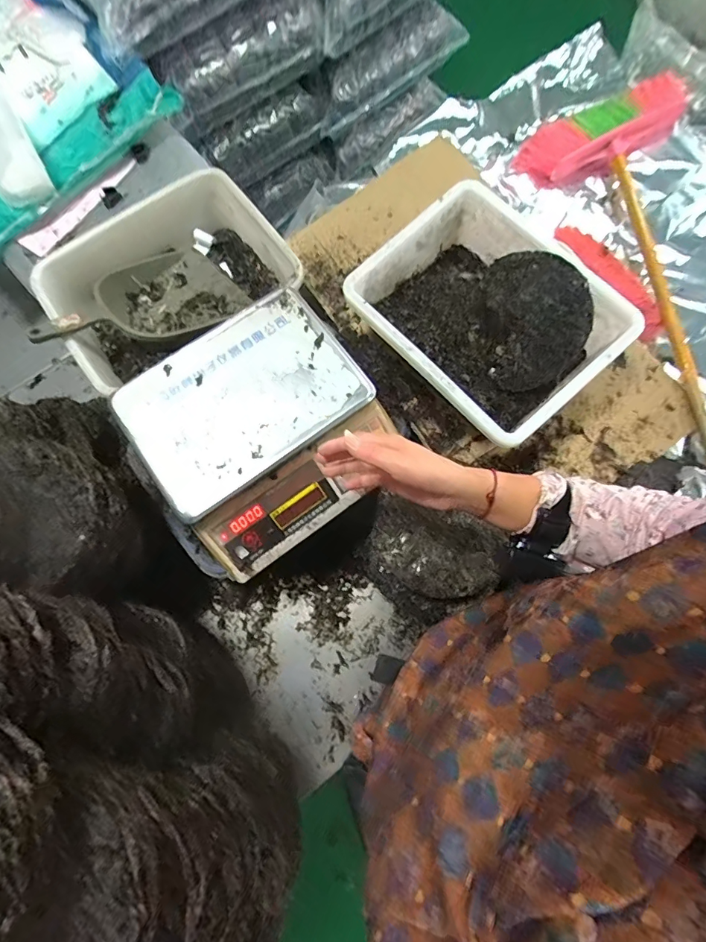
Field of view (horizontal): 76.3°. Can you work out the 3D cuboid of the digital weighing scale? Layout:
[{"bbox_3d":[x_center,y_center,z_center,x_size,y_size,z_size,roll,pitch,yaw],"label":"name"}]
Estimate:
[{"bbox_3d":[-0.135,-0.059,0.681,0.335,0.103,0.318,-35,77,-7],"label":"digital weighing scale"}]

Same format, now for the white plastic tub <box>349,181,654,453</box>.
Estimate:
[{"bbox_3d":[0.200,-0.239,0.708,0.273,0.121,0.362,-40,78,-9],"label":"white plastic tub"}]

